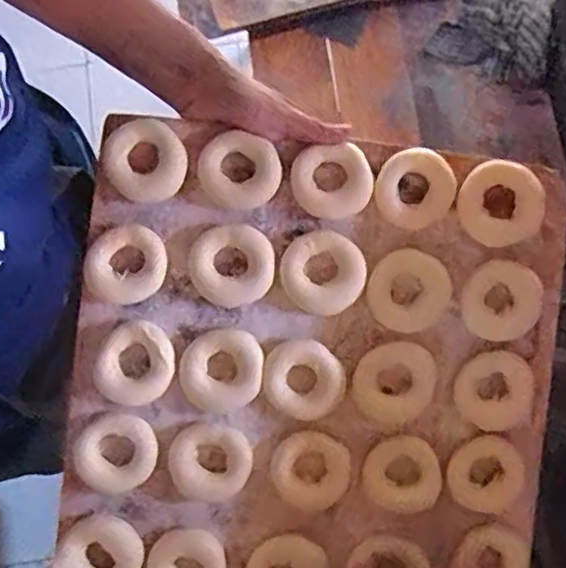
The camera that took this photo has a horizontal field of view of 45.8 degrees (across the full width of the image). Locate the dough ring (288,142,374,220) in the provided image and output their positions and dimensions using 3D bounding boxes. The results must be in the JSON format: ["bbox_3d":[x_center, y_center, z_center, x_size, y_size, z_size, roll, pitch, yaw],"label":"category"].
[{"bbox_3d":[0.043,-0.090,0.595,0.071,0.021,0.062,-9,98,2],"label":"dough ring"}]

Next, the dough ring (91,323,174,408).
[{"bbox_3d":[-0.128,0.070,0.584,0.064,0.021,0.071,38,90,0],"label":"dough ring"}]

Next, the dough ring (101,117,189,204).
[{"bbox_3d":[-0.120,-0.107,0.589,0.073,0.021,0.073,0,93,3],"label":"dough ring"}]

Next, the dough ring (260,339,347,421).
[{"bbox_3d":[0.019,0.084,0.596,0.071,0.020,0.066,35,95,1],"label":"dough ring"}]

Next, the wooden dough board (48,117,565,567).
[{"bbox_3d":[0.020,0.165,0.593,0.418,0.025,0.572,6,89,-4],"label":"wooden dough board"}]

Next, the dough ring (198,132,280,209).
[{"bbox_3d":[-0.039,-0.098,0.601,0.073,0.022,0.061,0,97,-3],"label":"dough ring"}]

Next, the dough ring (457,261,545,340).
[{"bbox_3d":[0.197,0.016,0.607,0.072,0.015,0.072,0,85,1],"label":"dough ring"}]

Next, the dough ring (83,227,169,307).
[{"bbox_3d":[-0.137,-0.016,0.589,0.071,0.020,0.065,-40,96,-1],"label":"dough ring"}]

